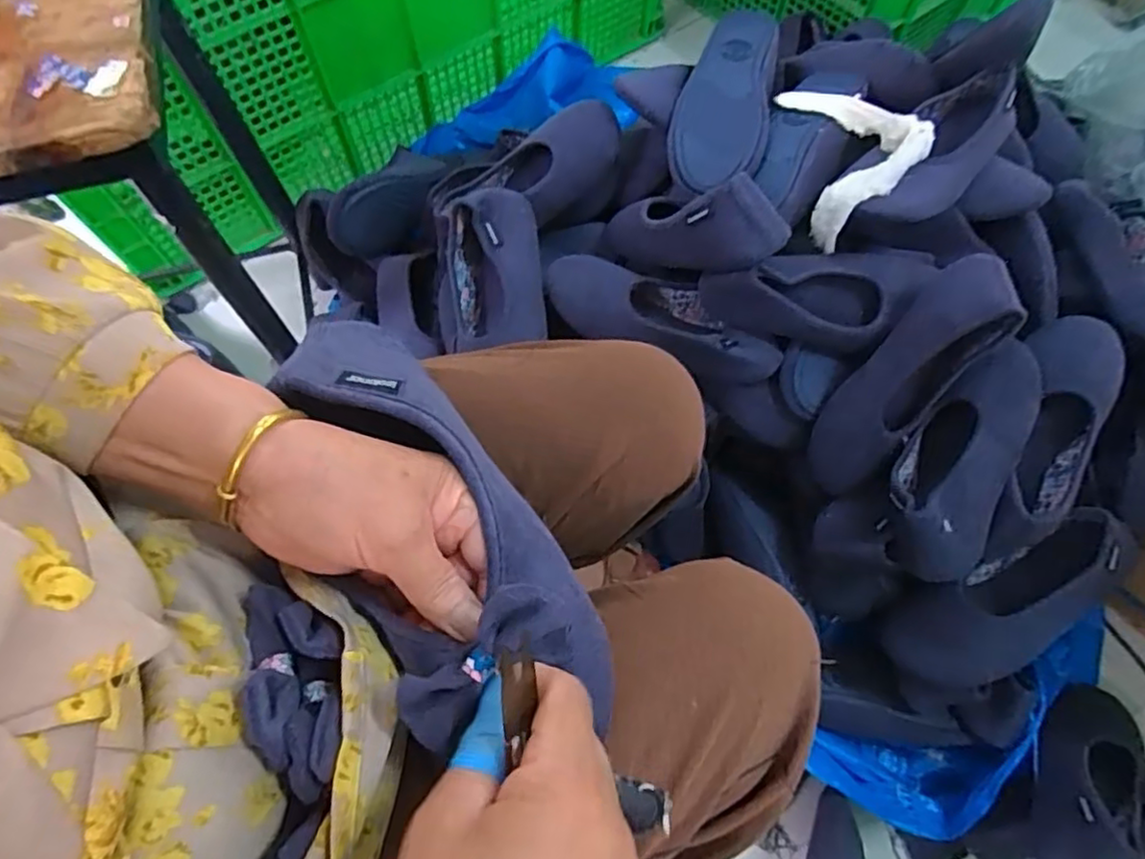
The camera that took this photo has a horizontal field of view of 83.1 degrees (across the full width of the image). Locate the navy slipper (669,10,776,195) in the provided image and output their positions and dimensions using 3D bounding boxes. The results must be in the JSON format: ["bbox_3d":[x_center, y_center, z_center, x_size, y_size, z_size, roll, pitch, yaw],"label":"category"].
[{"bbox_3d":[0.165,-0.357,0.693,0.099,0.049,0.224,14,87,6],"label":"navy slipper"}]

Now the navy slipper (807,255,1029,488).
[{"bbox_3d":[0.315,-0.047,0.616,0.076,0.055,0.250,40,107,15],"label":"navy slipper"}]

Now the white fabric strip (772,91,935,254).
[{"bbox_3d":[0.281,-0.290,0.660,0.108,0.091,0.182,-10,67,-5],"label":"white fabric strip"}]

